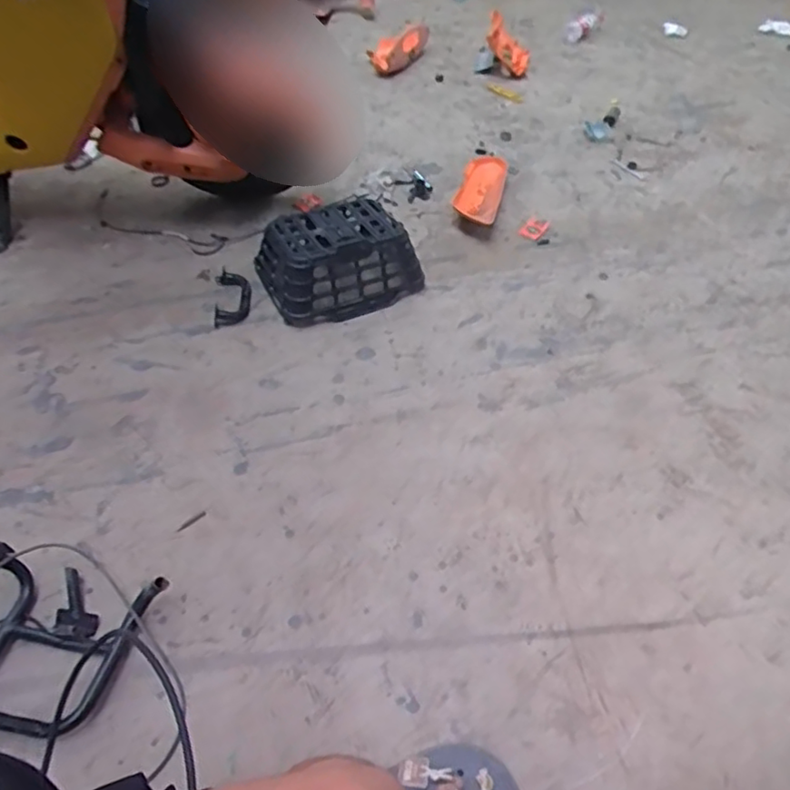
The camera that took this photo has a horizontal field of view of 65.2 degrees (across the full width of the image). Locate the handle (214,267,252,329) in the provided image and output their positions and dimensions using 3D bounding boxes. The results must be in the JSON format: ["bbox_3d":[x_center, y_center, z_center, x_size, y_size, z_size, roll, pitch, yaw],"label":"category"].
[{"bbox_3d":[-0.330,-0.199,1.255,0.067,0.031,0.128,-5,51,-3],"label":"handle"}]

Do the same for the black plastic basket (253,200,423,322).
[{"bbox_3d":[-0.124,-0.274,1.275,0.293,0.129,0.228,-26,55,-19],"label":"black plastic basket"}]

